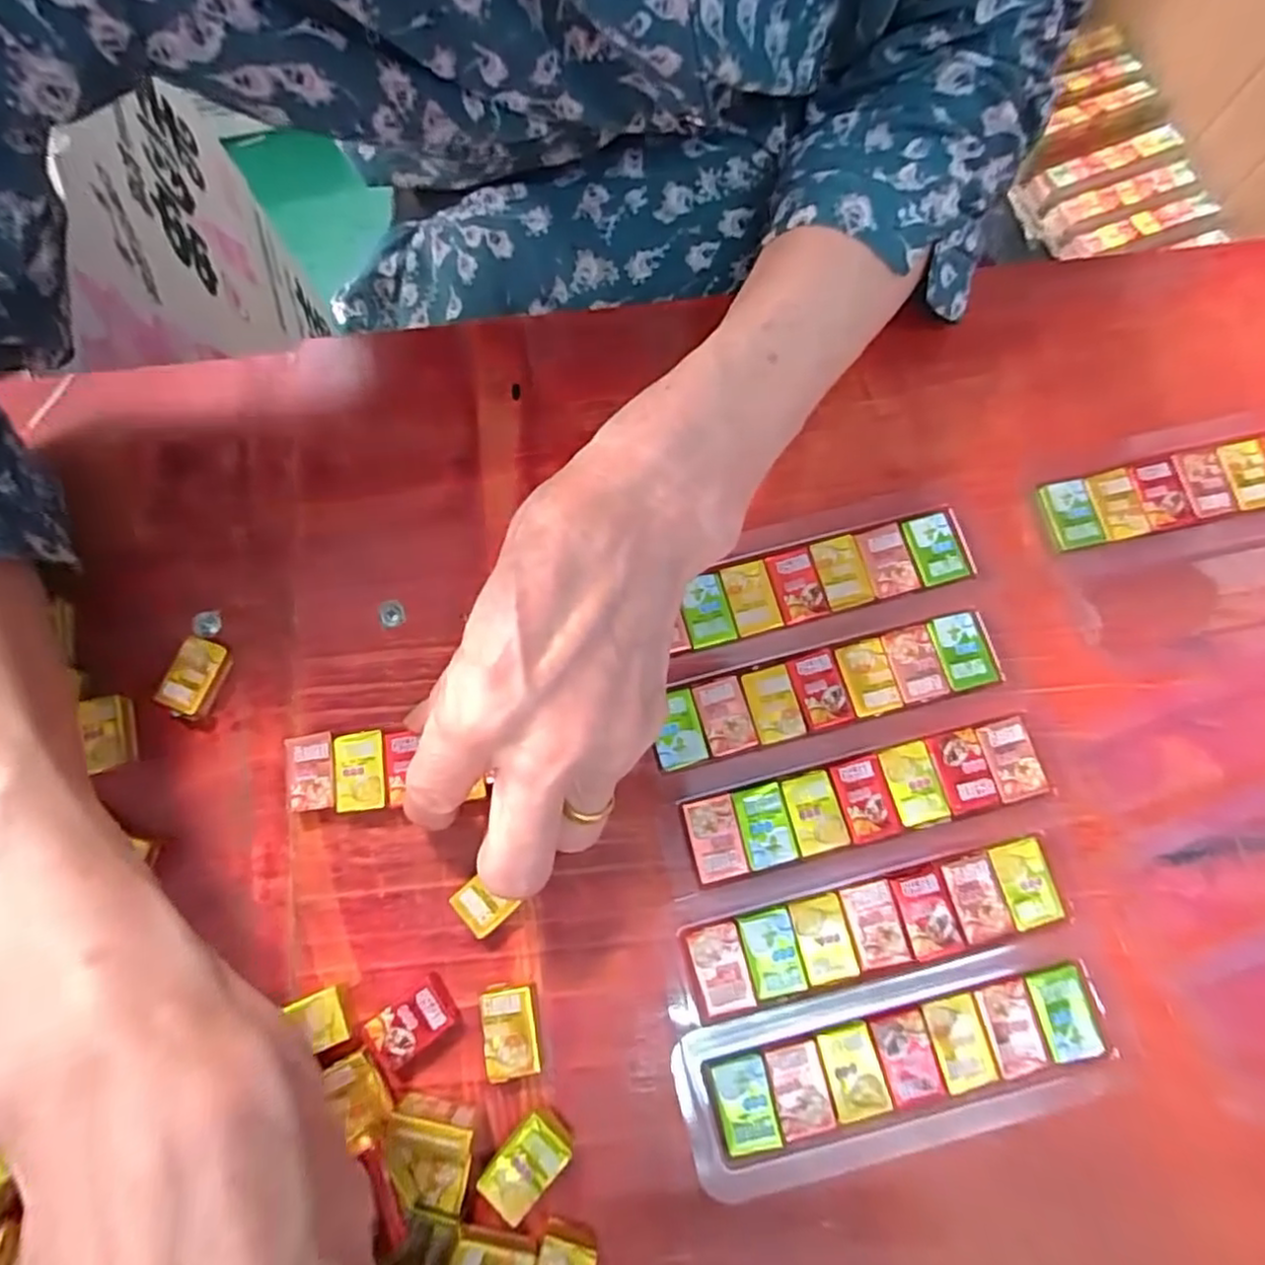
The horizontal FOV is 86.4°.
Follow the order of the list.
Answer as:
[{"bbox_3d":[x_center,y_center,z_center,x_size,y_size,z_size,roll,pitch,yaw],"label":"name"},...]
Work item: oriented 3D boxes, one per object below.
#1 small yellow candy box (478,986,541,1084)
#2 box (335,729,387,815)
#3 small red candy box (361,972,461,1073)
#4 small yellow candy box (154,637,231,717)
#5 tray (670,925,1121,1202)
[{"bbox_3d":[-0.038,0.125,0.212,0.016,0.009,0.025,-9,78,-1],"label":"small yellow candy box"},{"bbox_3d":[-0.092,0.047,0.230,0.017,0.007,0.026,-8,78,-1],"label":"box"},{"bbox_3d":[-0.069,0.123,0.213,0.025,0.009,0.018,-35,80,-6],"label":"small red candy box"},{"bbox_3d":[-0.155,0.016,0.240,0.017,0.010,0.027,20,79,5],"label":"small yellow candy box"},{"bbox_3d":[0.079,0.131,0.207,0.130,0.008,0.047,-14,78,-2],"label":"tray"}]

